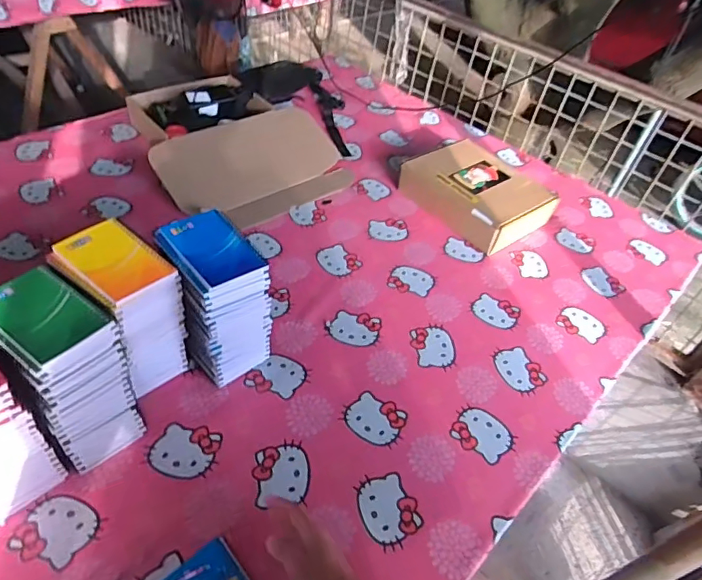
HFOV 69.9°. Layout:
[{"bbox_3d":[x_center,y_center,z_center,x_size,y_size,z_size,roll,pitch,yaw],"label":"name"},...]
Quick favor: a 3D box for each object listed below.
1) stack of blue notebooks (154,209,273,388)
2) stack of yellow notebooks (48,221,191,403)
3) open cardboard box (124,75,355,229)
[{"bbox_3d":[-0.183,0.021,0.689,0.102,0.207,0.130,-26,55,-30],"label":"stack of blue notebooks"},{"bbox_3d":[-0.291,0.038,0.659,0.129,0.207,0.091,31,49,22],"label":"stack of yellow notebooks"},{"bbox_3d":[-0.244,-0.329,1.097,0.376,0.104,0.412,-21,51,-26],"label":"open cardboard box"}]

